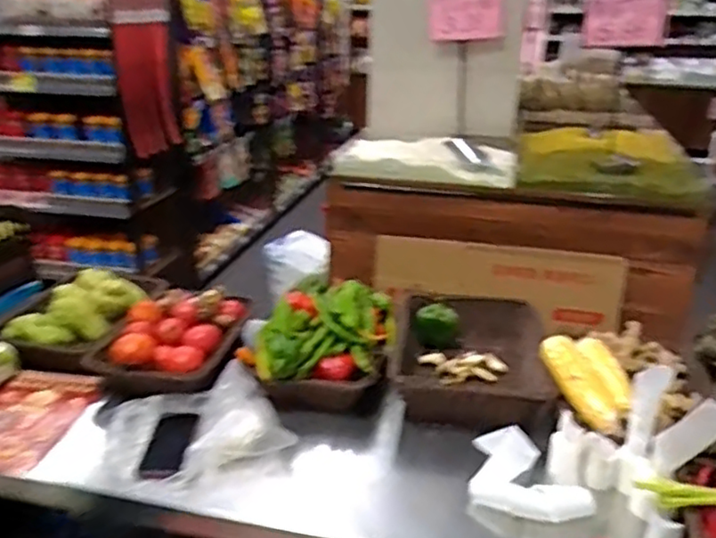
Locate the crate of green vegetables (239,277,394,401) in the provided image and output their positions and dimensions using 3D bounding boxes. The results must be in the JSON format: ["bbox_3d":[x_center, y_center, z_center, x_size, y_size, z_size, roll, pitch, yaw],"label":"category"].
[{"bbox_3d":[-0.065,0.136,1.283,0.255,0.145,0.282,5,22,8],"label":"crate of green vegetables"}]

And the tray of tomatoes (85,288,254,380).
[{"bbox_3d":[-0.359,0.130,1.339,0.230,0.109,0.307,7,23,15],"label":"tray of tomatoes"}]

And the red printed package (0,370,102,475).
[{"bbox_3d":[-0.606,0.271,1.181,0.197,0.035,0.277,7,23,13],"label":"red printed package"}]

